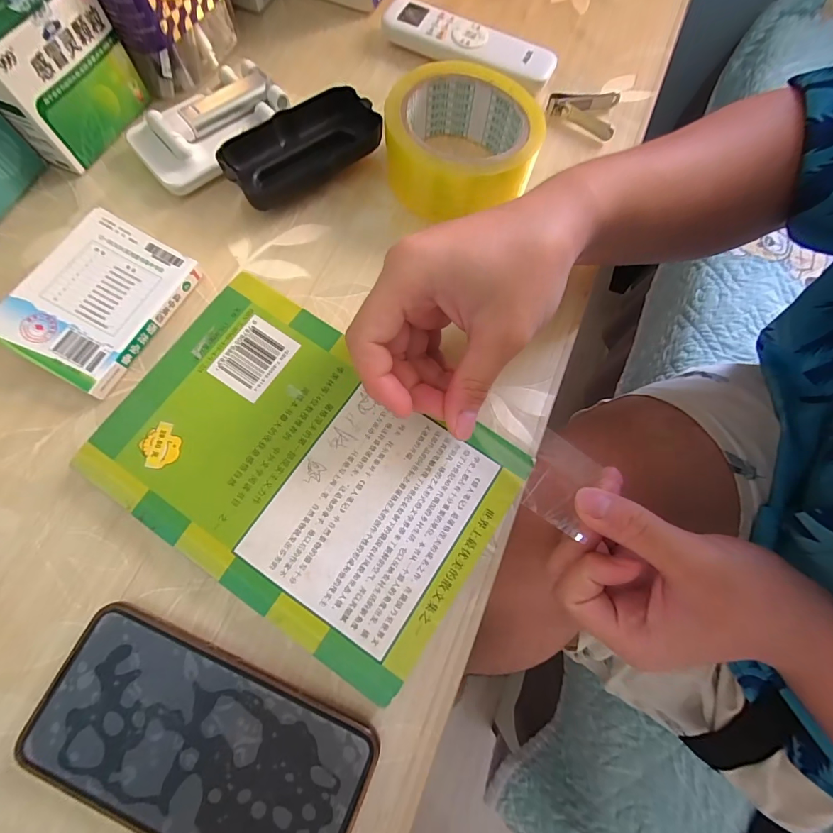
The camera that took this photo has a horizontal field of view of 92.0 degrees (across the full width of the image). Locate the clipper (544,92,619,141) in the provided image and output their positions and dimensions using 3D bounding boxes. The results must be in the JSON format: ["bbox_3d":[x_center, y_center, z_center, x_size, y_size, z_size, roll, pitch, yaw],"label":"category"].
[{"bbox_3d":[0.133,-0.246,0.322,0.054,0.016,0.036,16,73,2],"label":"clipper"}]

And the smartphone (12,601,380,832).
[{"bbox_3d":[-0.098,0.153,0.186,0.150,0.013,0.073,22,73,4],"label":"smartphone"}]

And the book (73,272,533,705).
[{"bbox_3d":[-0.061,0.026,0.218,0.205,0.007,0.142,33,77,9],"label":"book"}]

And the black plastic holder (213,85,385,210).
[{"bbox_3d":[-0.079,-0.187,0.286,0.107,0.027,0.049,-34,78,-12],"label":"black plastic holder"}]

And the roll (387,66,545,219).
[{"bbox_3d":[0.032,-0.188,0.282,0.098,0.048,0.097,1,73,-3],"label":"roll"}]

